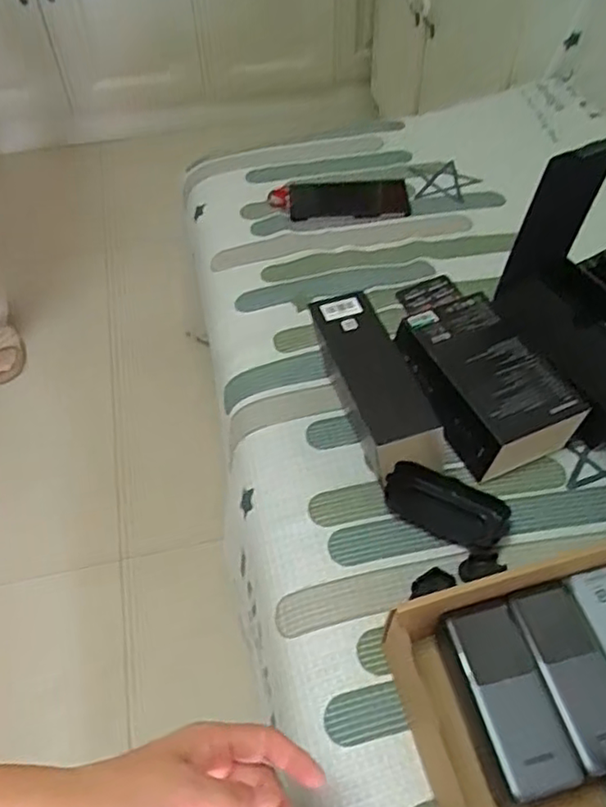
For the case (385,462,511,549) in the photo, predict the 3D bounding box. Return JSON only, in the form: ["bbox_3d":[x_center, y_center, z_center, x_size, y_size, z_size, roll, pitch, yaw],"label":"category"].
[{"bbox_3d":[0.132,0.097,0.598,0.112,0.025,0.050,21,56,18],"label":"case"}]

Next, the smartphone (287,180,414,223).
[{"bbox_3d":[0.065,-0.292,0.911,0.166,0.008,0.090,-3,52,0],"label":"smartphone"}]

